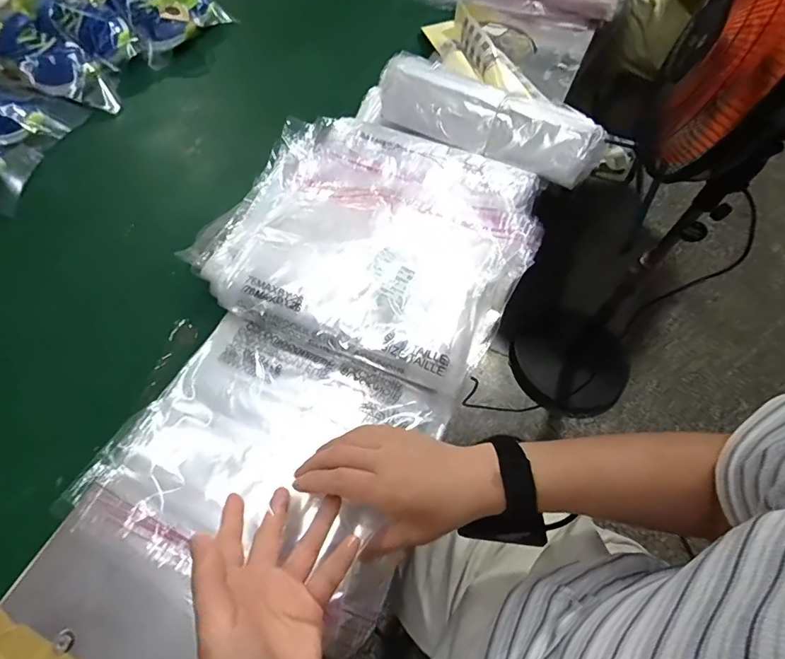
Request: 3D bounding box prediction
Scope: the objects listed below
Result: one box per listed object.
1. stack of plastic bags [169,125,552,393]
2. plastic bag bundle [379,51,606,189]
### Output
[{"bbox_3d":[-0.020,-0.120,0.516,0.341,0.057,0.321,26,63,11],"label":"stack of plastic bags"},{"bbox_3d":[0.113,-0.271,0.564,0.293,0.059,0.062,29,62,12],"label":"plastic bag bundle"}]

